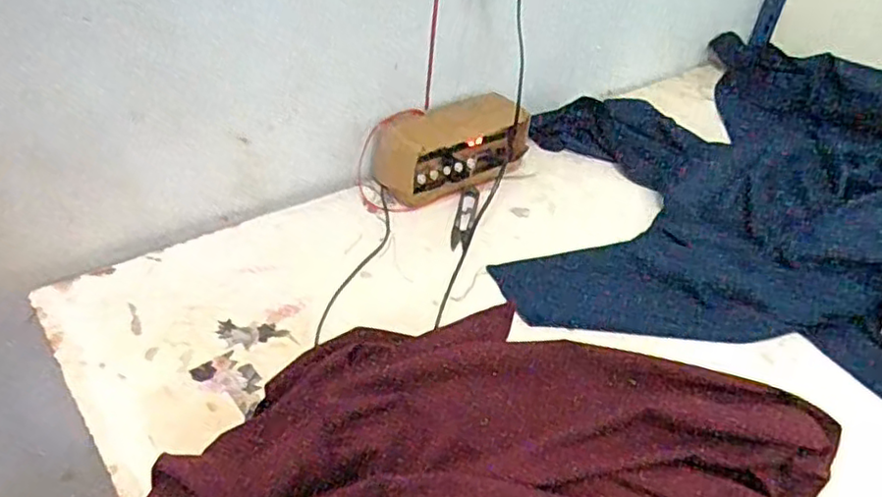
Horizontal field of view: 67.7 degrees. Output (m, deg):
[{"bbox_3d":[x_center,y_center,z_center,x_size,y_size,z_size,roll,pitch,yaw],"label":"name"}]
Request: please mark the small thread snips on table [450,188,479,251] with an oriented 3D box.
[{"bbox_3d":[0.028,-0.035,0.738,0.020,0.010,0.106,9,38,4],"label":"small thread snips on table"}]

